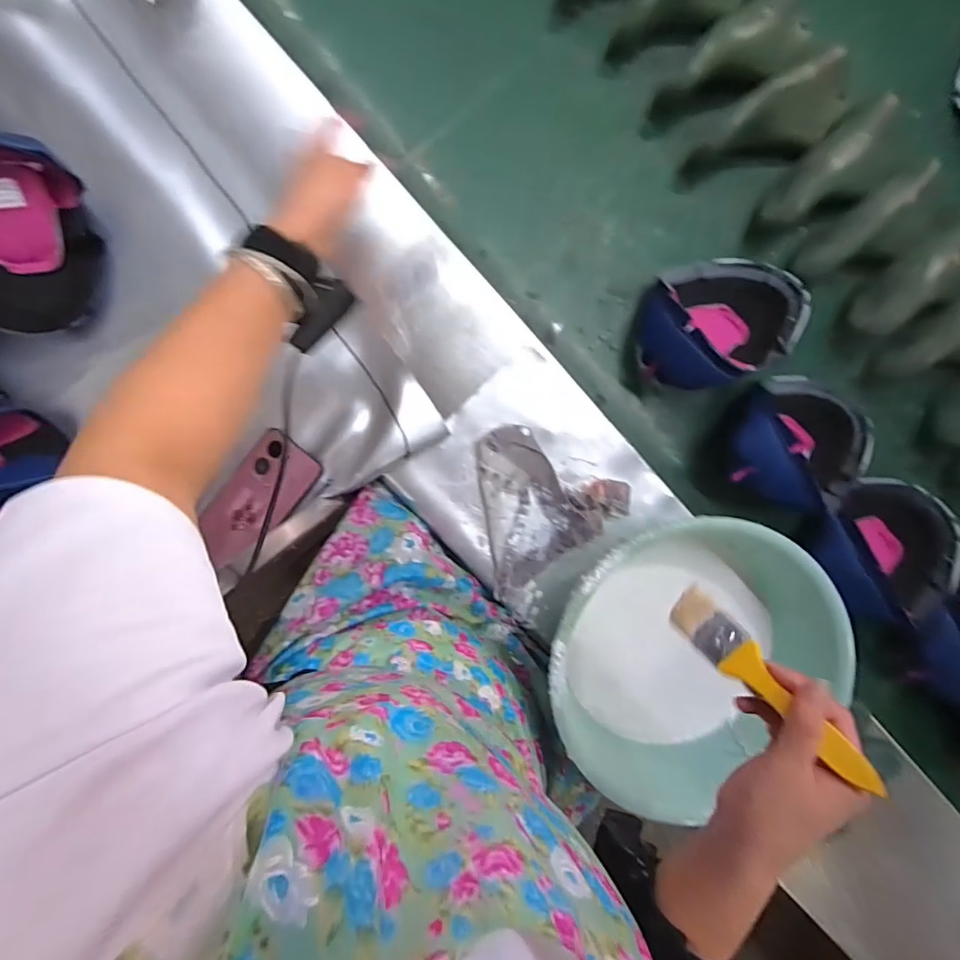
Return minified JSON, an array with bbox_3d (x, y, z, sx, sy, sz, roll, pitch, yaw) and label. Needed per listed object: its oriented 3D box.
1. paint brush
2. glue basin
[{"bbox_3d":[0.201,0.142,0.345,0.033,0.156,0.012,-43,136,4],"label":"paint brush"},{"bbox_3d":[0.224,0.176,0.536,0.300,0.129,0.275,0,96,-3],"label":"glue basin"}]

